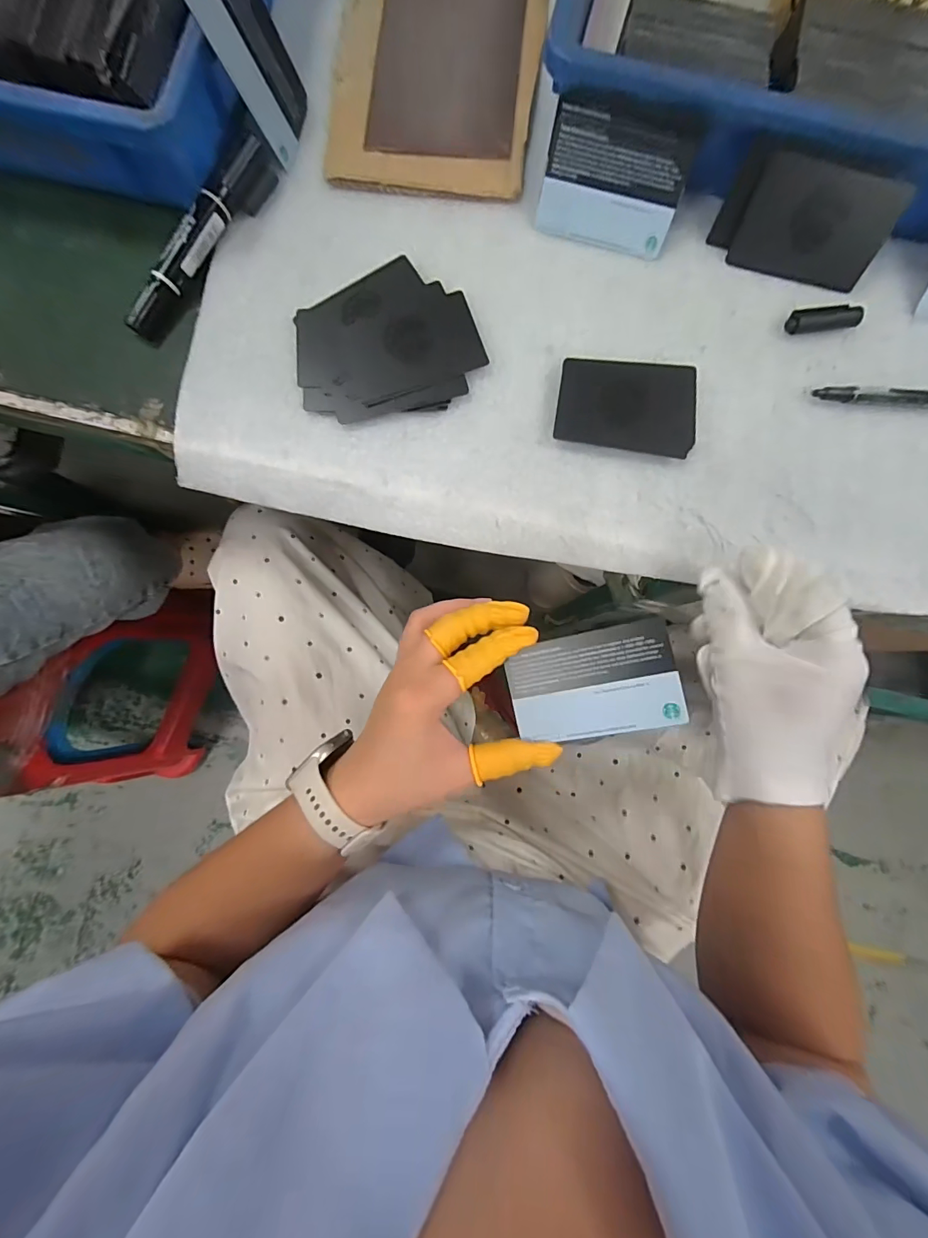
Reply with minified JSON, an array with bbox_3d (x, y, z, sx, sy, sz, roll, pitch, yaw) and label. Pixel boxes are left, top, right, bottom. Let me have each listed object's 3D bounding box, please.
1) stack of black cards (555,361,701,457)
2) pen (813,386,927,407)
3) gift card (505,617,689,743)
[{"bbox_3d":[0.104,-0.138,0.295,0.087,0.006,0.058,7,87,0],"label":"stack of black cards"},{"bbox_3d":[0.287,-0.142,0.297,0.118,0.010,0.009,3,87,-1],"label":"pen"},{"bbox_3d":[0.067,0.034,0.242,0.084,0.004,0.054,-13,85,18],"label":"gift card"}]

